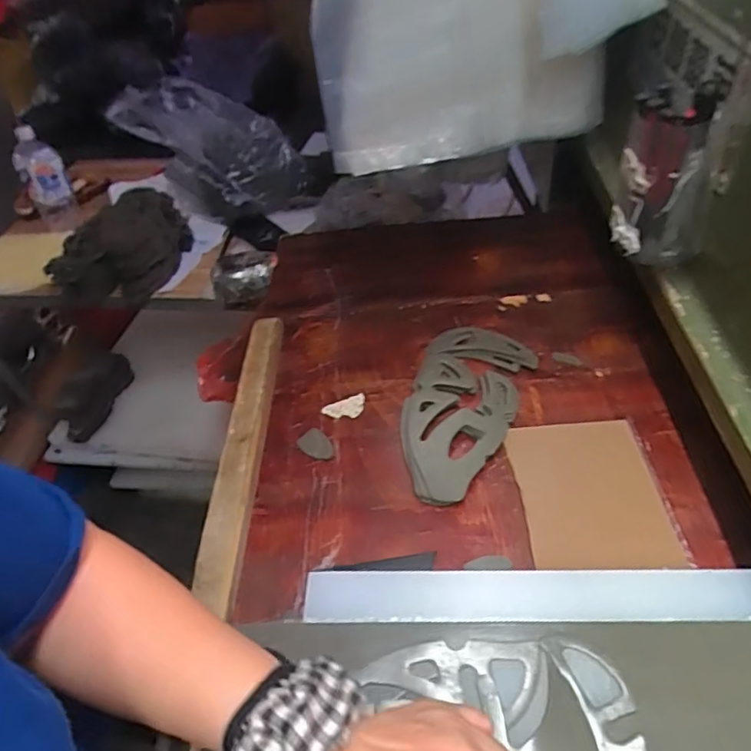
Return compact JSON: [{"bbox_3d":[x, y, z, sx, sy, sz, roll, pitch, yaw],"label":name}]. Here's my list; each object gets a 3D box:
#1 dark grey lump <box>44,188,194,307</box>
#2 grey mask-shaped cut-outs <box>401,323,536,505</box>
[{"bbox_3d":[-0.501,-0.247,1.111,0.214,0.152,0.192,-2,47,5],"label":"dark grey lump"},{"bbox_3d":[0.080,0.028,0.561,0.110,0.016,0.215,17,50,23],"label":"grey mask-shaped cut-outs"}]

